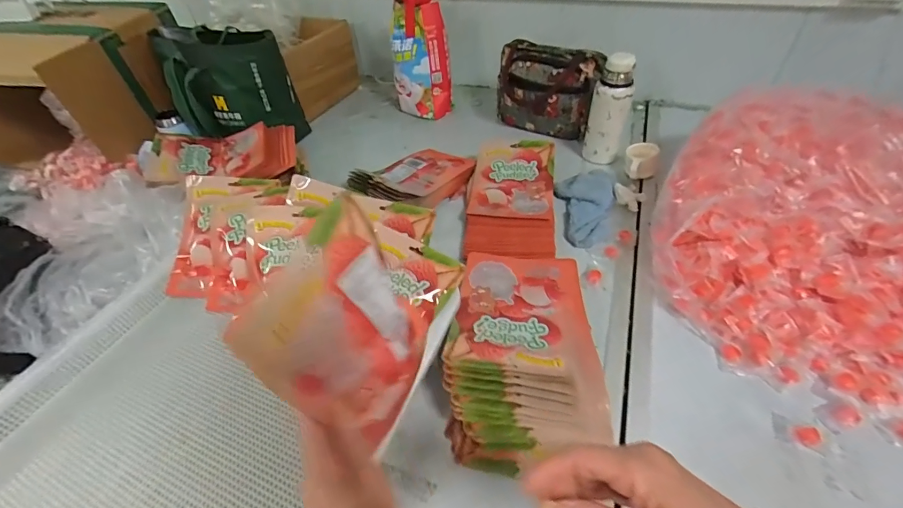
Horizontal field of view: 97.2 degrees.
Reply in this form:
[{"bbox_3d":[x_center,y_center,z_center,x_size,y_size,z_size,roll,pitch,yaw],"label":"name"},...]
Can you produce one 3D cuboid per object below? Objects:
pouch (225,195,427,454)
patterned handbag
[{"bbox_3d":[-0.075,0.063,0.319,0.014,0.171,0.138,-1,40,32],"label":"pouch"},{"bbox_3d":[0.231,-0.393,0.970,0.246,0.187,0.112,32,55,30],"label":"patterned handbag"}]

